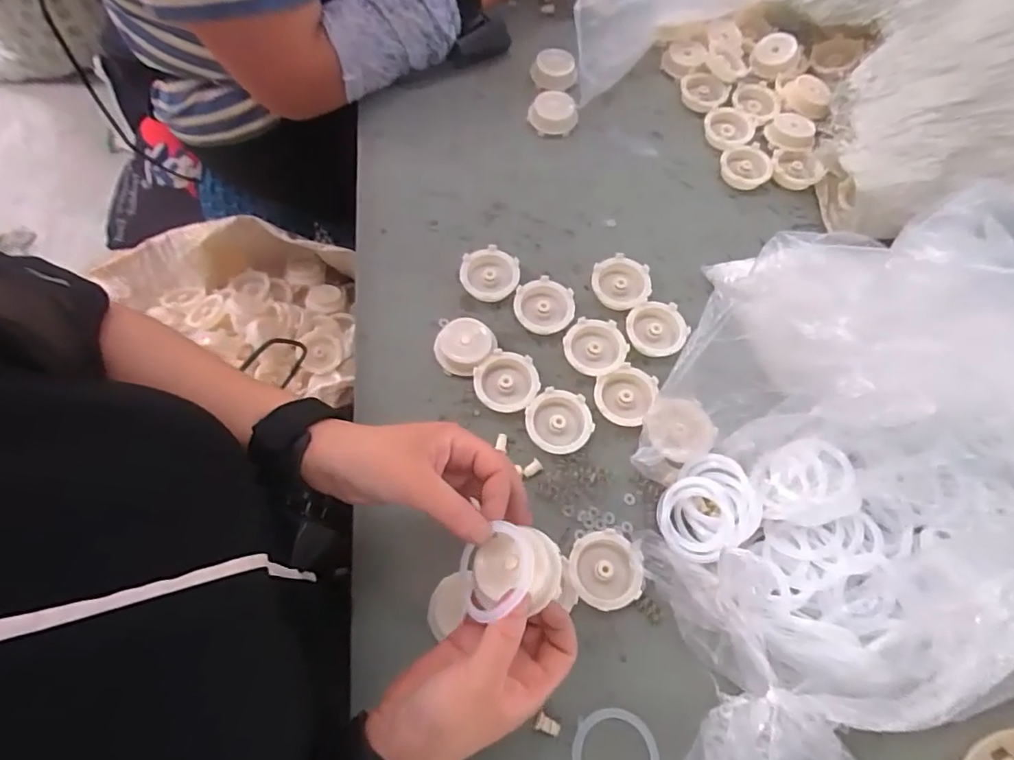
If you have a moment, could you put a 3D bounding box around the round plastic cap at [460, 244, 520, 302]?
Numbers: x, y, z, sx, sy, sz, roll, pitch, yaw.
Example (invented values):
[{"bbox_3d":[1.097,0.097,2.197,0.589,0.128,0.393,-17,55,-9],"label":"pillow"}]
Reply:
[{"bbox_3d":[-0.016,-0.099,0.515,0.053,0.017,0.051,1,66,-2],"label":"round plastic cap"}]

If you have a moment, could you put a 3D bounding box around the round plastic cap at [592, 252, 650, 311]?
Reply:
[{"bbox_3d":[0.107,-0.091,0.519,0.053,0.016,0.054,1,66,-2],"label":"round plastic cap"}]

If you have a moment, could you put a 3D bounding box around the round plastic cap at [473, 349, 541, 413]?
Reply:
[{"bbox_3d":[0.001,0.003,0.472,0.054,0.014,0.053,1,66,-2],"label":"round plastic cap"}]

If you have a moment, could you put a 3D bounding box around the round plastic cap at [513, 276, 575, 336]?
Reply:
[{"bbox_3d":[0.034,-0.068,0.504,0.053,0.015,0.052,1,66,-2],"label":"round plastic cap"}]

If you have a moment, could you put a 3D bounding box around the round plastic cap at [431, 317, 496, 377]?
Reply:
[{"bbox_3d":[-0.039,-0.031,0.482,0.051,0.018,0.052,43,98,17],"label":"round plastic cap"}]

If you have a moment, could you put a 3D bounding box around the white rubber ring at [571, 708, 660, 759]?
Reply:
[{"bbox_3d":[0.073,0.257,0.372,0.057,0.005,0.058,1,66,-2],"label":"white rubber ring"}]

